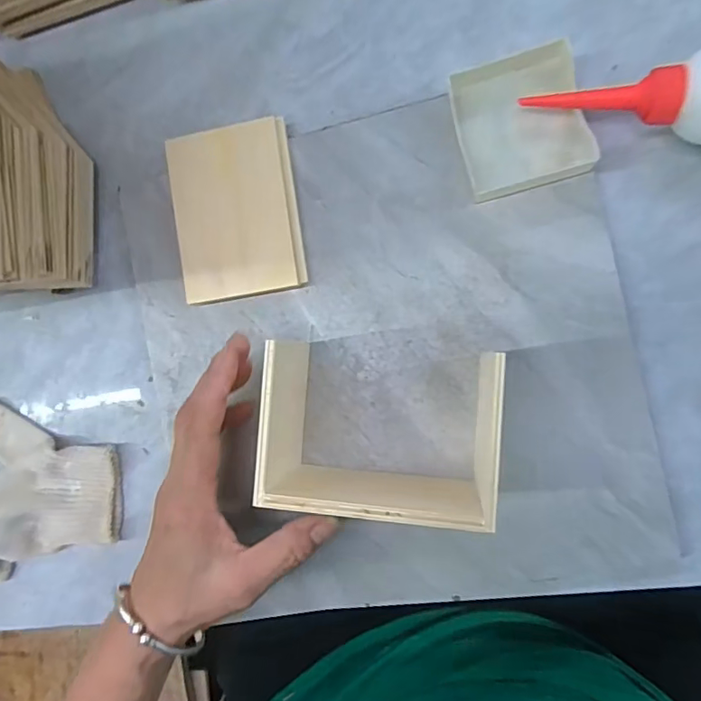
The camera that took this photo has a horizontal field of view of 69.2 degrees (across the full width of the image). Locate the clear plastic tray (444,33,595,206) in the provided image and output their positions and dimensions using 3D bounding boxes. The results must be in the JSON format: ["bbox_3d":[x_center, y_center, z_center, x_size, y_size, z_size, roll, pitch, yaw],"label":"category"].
[{"bbox_3d":[0.101,-0.134,0.304,0.072,0.023,0.077,-15,86,8],"label":"clear plastic tray"}]

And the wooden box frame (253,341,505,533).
[{"bbox_3d":[0.018,0.042,0.282,0.117,0.076,0.082,4,89,9],"label":"wooden box frame"}]

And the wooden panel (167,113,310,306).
[{"bbox_3d":[-0.073,-0.088,0.328,0.077,0.019,0.106,-9,87,8],"label":"wooden panel"}]

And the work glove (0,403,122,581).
[{"bbox_3d":[-0.243,0.096,0.353,0.166,0.030,0.116,-22,85,7],"label":"work glove"}]

